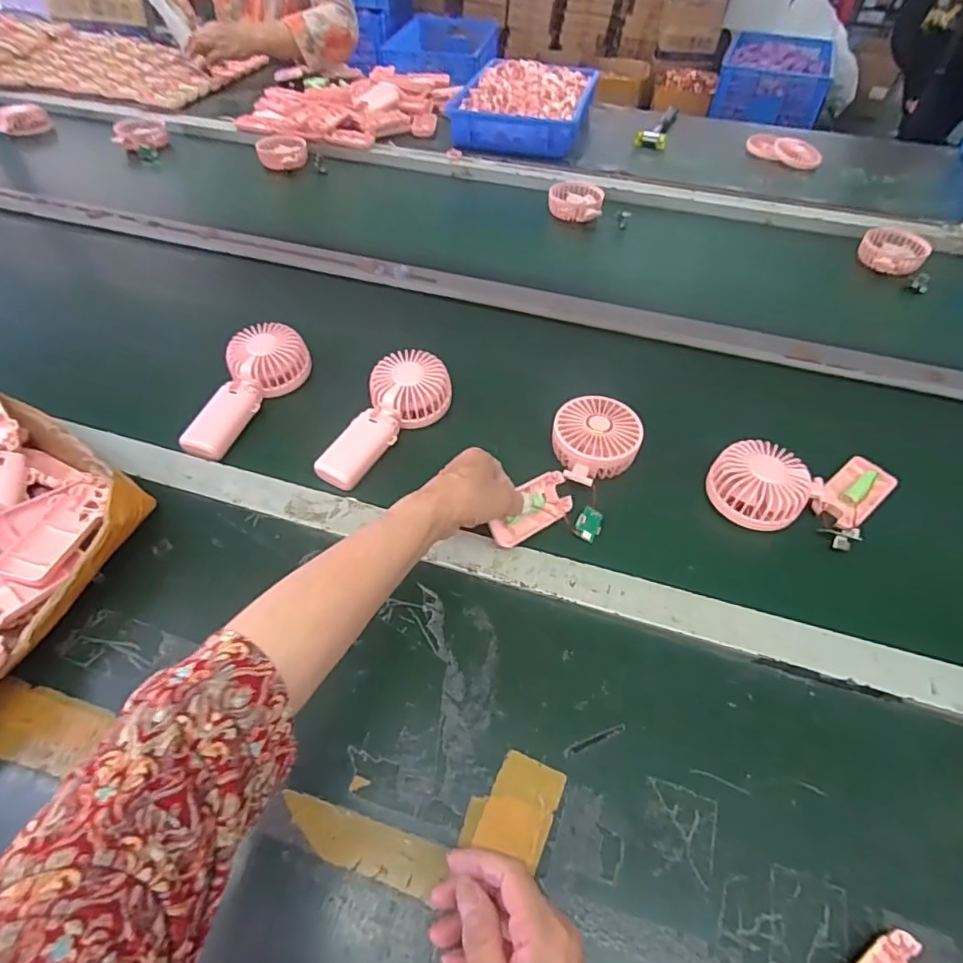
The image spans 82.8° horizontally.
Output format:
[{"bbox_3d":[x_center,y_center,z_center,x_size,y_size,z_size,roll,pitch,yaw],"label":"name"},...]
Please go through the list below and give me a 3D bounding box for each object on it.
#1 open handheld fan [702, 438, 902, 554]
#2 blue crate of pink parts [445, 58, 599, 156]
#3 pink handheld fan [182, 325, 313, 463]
[{"bbox_3d":[0.315,0.011,0.519,0.180,0.048,0.096,-1,51,-2],"label":"open handheld fan"},{"bbox_3d":[0.101,-0.801,1.170,0.260,0.069,0.406,14,52,11],"label":"blue crate of pink parts"},{"bbox_3d":[-0.252,-0.101,0.593,0.084,0.045,0.170,9,51,5],"label":"pink handheld fan"}]

